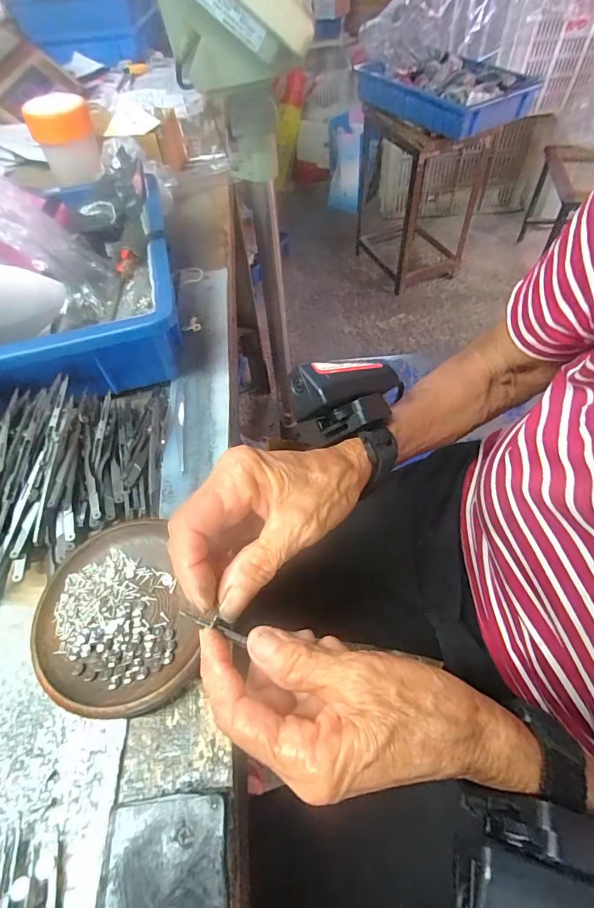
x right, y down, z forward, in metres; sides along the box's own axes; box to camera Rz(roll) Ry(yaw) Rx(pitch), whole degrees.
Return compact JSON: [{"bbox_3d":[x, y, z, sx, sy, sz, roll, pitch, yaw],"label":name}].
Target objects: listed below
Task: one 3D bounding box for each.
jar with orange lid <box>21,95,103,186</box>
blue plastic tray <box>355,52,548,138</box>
[{"bbox_3d":[-0.269,-0.367,0.515,0.067,0.074,0.066,-22,55,-10],"label":"jar with orange lid"},{"bbox_3d":[0.402,-1.017,1.225,0.271,0.088,0.466,-33,58,-18],"label":"blue plastic tray"}]

